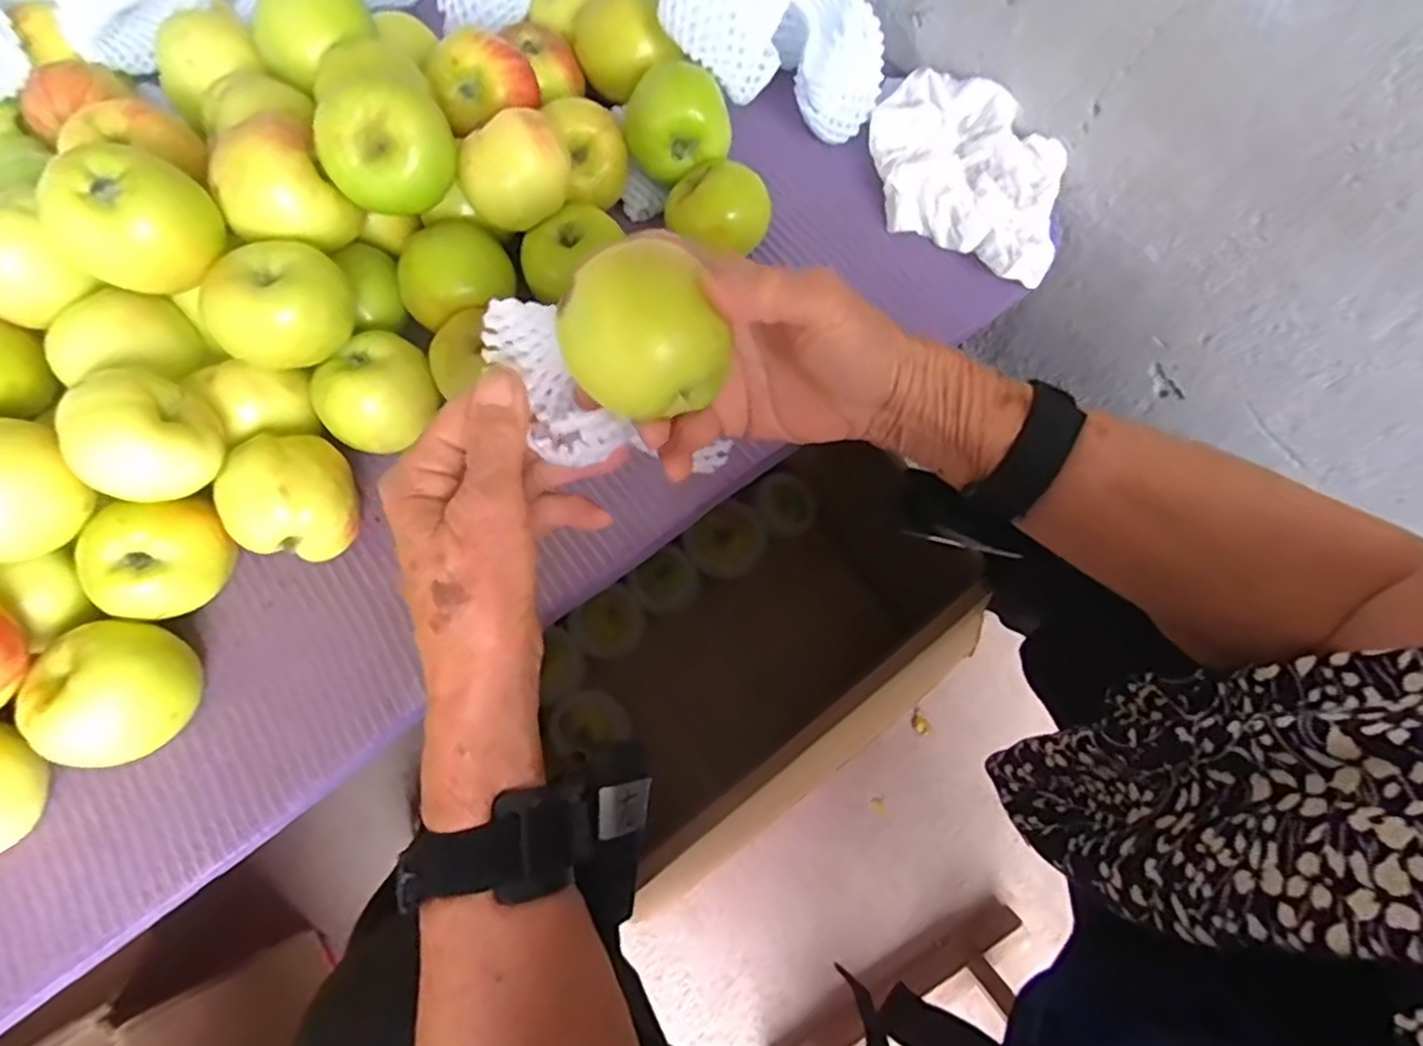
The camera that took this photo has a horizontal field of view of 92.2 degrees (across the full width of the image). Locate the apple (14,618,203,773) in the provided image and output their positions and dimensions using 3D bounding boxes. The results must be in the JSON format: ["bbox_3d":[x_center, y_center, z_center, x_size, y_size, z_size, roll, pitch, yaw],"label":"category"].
[{"bbox_3d":[-0.283,0.082,0.328,0.061,0.058,0.061,0,67,-1],"label":"apple"}]

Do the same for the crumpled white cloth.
[{"bbox_3d":[0.164,-0.225,0.435,0.138,0.034,0.109,29,70,11],"label":"crumpled white cloth"}]

